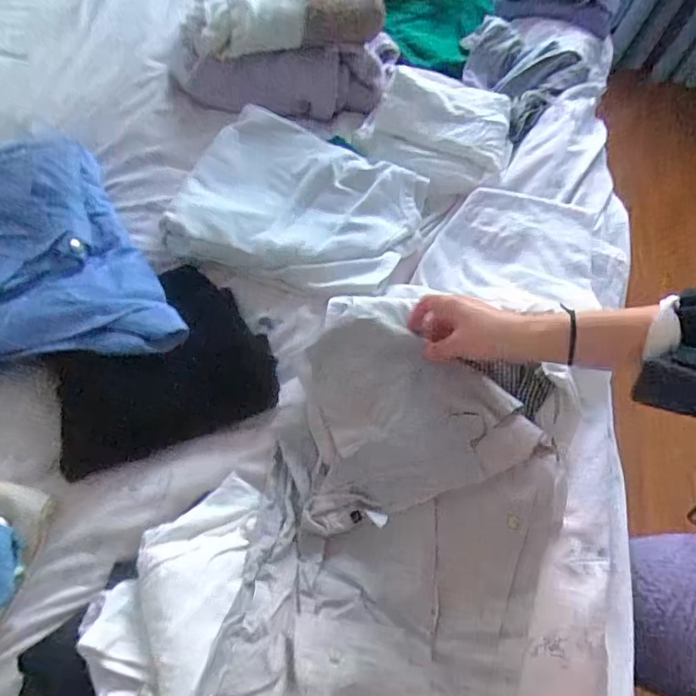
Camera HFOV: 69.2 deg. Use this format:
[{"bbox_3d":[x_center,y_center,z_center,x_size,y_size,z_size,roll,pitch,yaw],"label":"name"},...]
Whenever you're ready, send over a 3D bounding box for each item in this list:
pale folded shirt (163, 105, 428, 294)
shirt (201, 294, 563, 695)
[{"bbox_3d":[-0.058,-0.201,0.681,0.312,0.029,0.252,16,60,1],"label":"pale folded shirt"},{"bbox_3d":[0.036,0.201,0.453,0.271,0.076,0.494,16,63,7],"label":"shirt"}]

